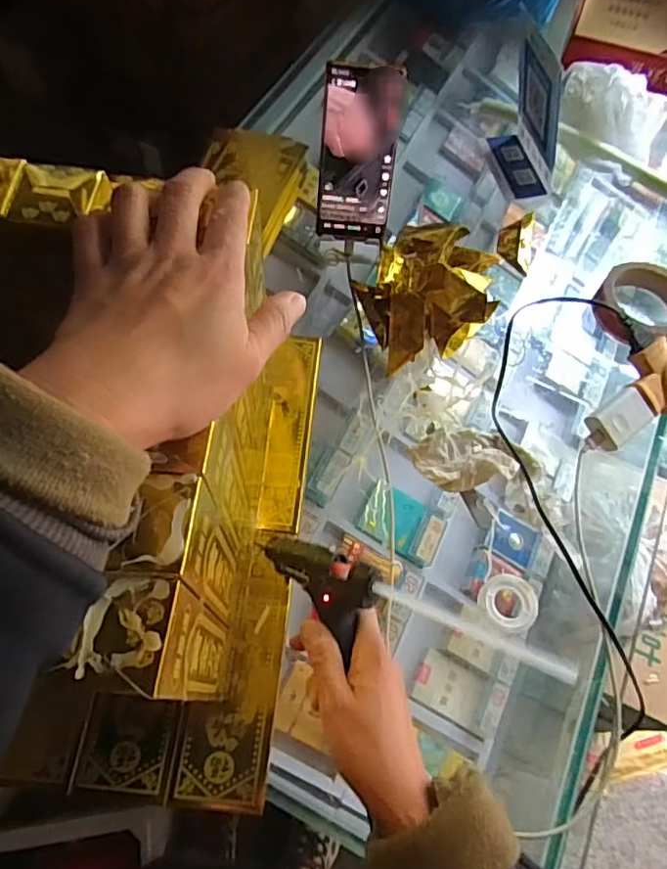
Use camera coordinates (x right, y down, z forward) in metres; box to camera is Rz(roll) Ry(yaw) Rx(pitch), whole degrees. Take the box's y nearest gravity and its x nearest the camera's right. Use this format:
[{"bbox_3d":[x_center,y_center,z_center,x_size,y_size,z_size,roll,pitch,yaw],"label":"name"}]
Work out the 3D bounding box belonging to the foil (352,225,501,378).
[{"bbox_3d":[0.103,-0.159,0.605,0.138,0.051,0.196,32,66,12],"label":"foil"}]

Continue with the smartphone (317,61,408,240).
[{"bbox_3d":[0.025,-0.278,0.573,0.075,0.157,0.010,6,35,-1],"label":"smartphone"}]

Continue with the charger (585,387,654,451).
[{"bbox_3d":[0.274,-0.015,0.548,0.064,0.022,0.039,-36,90,-7],"label":"charger"}]

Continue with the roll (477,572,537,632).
[{"bbox_3d":[0.149,0.144,0.487,0.045,0.018,0.048,1,63,-3],"label":"roll"}]

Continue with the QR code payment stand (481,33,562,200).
[{"bbox_3d":[0.233,-0.377,0.677,0.054,0.157,0.117,-9,64,-8],"label":"QR code payment stand"}]

